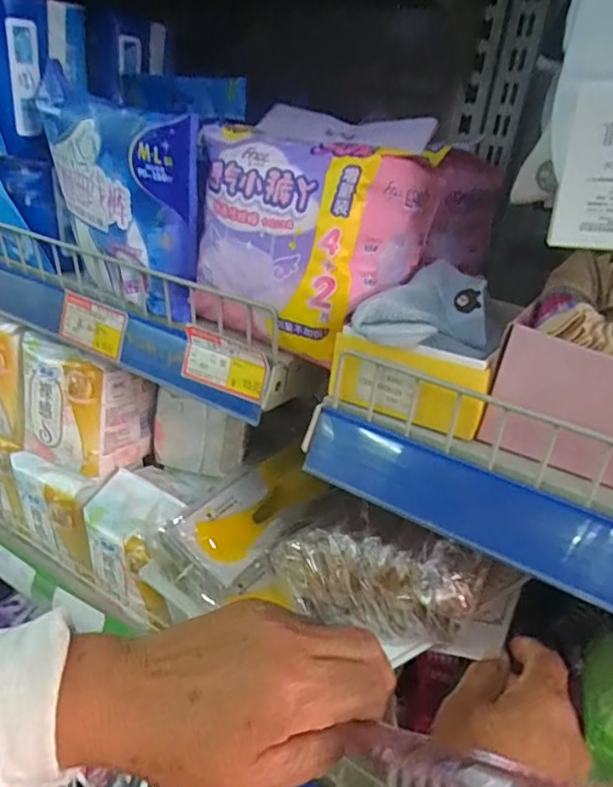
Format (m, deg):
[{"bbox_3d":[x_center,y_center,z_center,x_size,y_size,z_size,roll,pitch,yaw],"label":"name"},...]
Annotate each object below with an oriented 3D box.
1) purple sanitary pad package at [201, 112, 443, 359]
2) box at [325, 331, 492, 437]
[{"bbox_3d":[0.004,-0.116,0.377,0.129,0.131,0.113,21,30,26],"label":"purple sanitary pad package"},{"bbox_3d":[0.056,-0.005,0.317,0.090,0.045,0.023,18,29,20],"label":"box"}]

